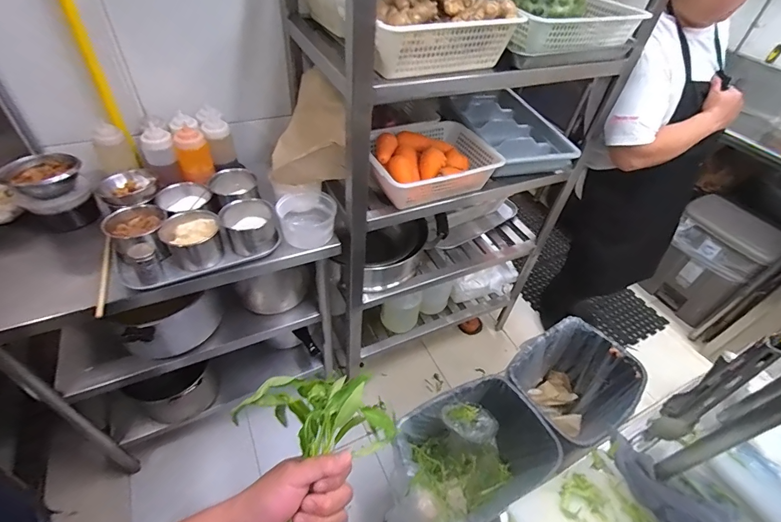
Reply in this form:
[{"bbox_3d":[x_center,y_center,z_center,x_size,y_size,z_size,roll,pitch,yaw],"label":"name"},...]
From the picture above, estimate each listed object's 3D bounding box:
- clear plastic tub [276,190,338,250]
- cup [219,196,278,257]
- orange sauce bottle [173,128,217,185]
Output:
[{"bbox_3d":[-0.208,-0.106,0.957,0.133,0.076,0.146,3,46,-3],"label":"clear plastic tub"},{"bbox_3d":[-0.340,-0.090,0.914,0.113,0.079,0.118,3,46,-3],"label":"cup"},{"bbox_3d":[-0.483,-0.260,0.933,0.070,0.119,0.063,-14,49,-19],"label":"orange sauce bottle"}]

